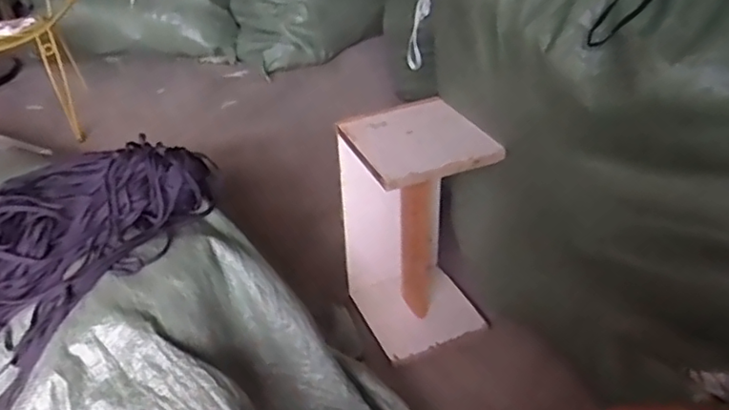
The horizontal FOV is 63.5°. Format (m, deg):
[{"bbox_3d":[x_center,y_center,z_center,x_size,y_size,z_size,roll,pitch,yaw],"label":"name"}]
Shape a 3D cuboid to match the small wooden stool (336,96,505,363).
[{"bbox_3d":[0.095,0.068,1.093,0.222,0.468,0.223,-15,39,-18],"label":"small wooden stool"}]

